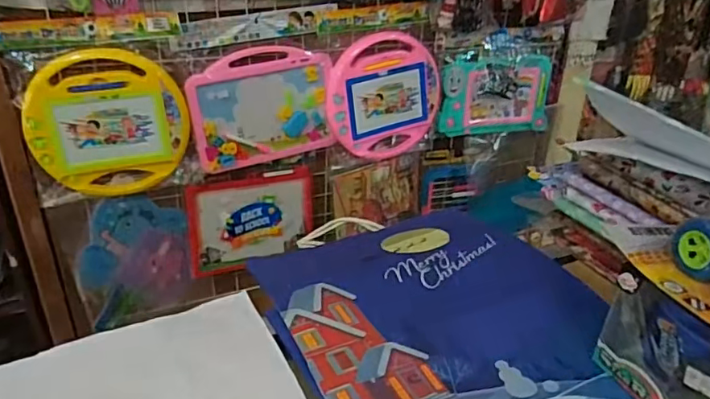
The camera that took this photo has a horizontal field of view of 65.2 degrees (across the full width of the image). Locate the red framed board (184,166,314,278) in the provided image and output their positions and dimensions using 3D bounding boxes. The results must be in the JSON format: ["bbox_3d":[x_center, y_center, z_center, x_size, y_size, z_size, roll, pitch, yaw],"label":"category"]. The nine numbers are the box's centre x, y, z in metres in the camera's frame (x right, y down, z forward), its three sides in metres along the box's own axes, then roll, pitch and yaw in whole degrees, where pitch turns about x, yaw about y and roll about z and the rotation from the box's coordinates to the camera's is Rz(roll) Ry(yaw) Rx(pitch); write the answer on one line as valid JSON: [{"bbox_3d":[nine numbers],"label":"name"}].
[{"bbox_3d":[-0.231,0.052,1.259,0.279,0.222,0.023,-9,30,-21],"label":"red framed board"}]

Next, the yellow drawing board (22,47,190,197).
[{"bbox_3d":[-0.456,-0.135,1.037,0.268,0.269,0.036,-6,29,-15],"label":"yellow drawing board"}]

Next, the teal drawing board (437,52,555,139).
[{"bbox_3d":[0.343,-0.243,1.327,0.291,0.186,0.032,-8,29,-18],"label":"teal drawing board"}]

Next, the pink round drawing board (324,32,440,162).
[{"bbox_3d":[0.069,-0.222,1.224,0.270,0.267,0.024,-9,30,-21],"label":"pink round drawing board"}]

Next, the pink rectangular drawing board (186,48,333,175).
[{"bbox_3d":[-0.189,-0.185,1.138,0.282,0.234,0.020,-9,30,-19],"label":"pink rectangular drawing board"}]

